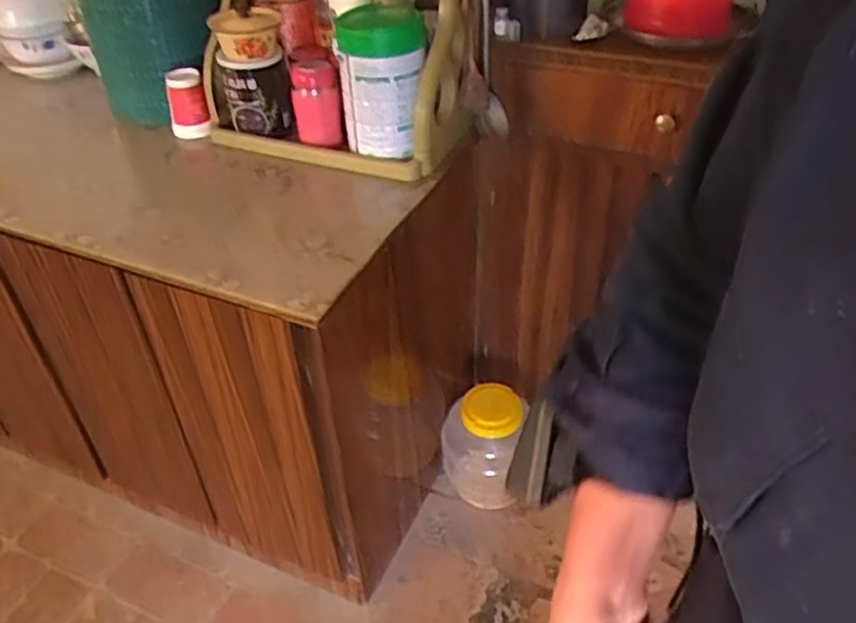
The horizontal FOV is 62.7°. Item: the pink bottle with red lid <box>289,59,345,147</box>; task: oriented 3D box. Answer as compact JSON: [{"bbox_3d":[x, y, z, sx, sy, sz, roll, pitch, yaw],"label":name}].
[{"bbox_3d":[-0.172,-0.318,1.086,0.074,0.117,0.076,-6,40,-6],"label":"pink bottle with red lid"}]

